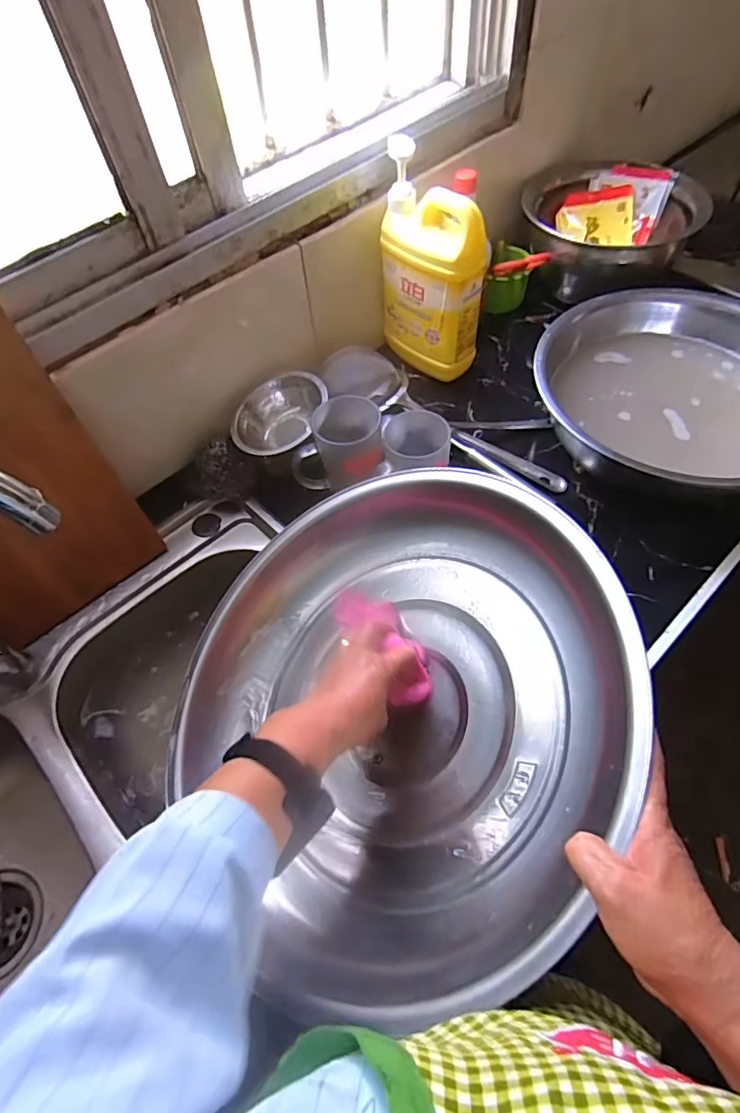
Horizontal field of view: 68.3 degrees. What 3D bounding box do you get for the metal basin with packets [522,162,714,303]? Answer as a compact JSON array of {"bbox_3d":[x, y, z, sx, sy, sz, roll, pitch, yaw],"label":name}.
[{"bbox_3d":[0.389,-0.527,0.907,0.253,0.132,0.224,28,64,19],"label":"metal basin with packets"}]

